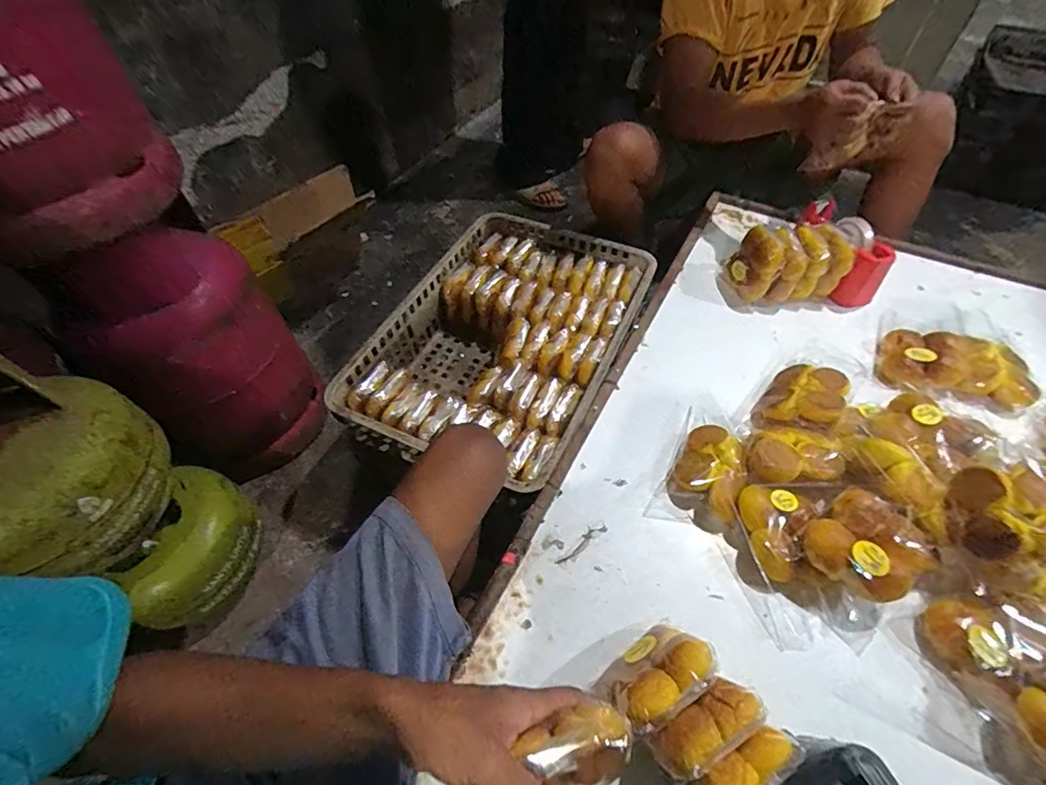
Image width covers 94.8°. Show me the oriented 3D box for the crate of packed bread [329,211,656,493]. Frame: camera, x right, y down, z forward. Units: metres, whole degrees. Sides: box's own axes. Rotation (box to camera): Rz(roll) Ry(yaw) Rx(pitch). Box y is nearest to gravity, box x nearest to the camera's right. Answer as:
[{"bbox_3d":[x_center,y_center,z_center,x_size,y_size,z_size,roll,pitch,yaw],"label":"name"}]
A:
[{"bbox_3d":[-0.025,-0.099,0.963,0.415,0.149,0.609,19,56,16],"label":"crate of packed bread"}]

